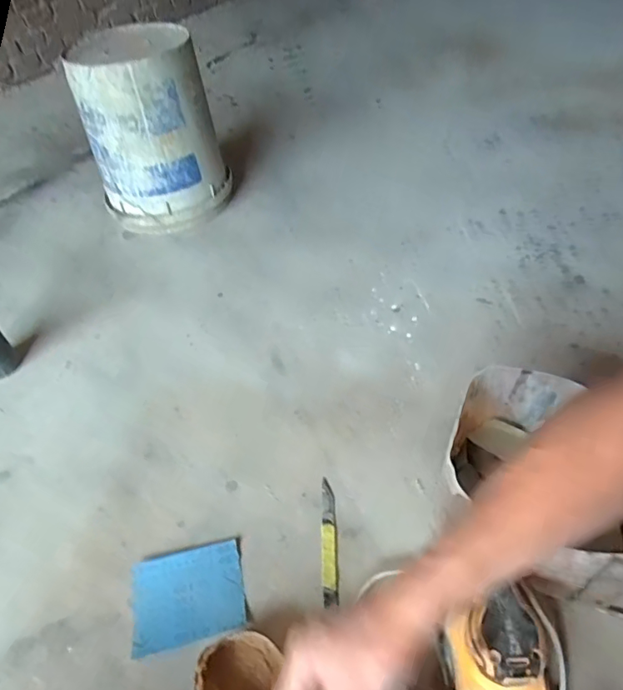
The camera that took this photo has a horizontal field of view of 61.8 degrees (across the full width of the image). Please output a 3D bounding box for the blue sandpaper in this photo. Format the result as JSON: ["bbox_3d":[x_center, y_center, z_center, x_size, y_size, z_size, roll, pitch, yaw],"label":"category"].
[{"bbox_3d":[-0.157,0.317,0.661,0.137,0.008,0.113,-13,46,-8],"label":"blue sandpaper"}]

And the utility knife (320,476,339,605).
[{"bbox_3d":[0.023,0.263,0.707,0.021,0.006,0.172,-3,46,3],"label":"utility knife"}]

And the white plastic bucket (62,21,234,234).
[{"bbox_3d":[-0.367,-0.492,1.221,0.285,0.384,0.262,-15,47,-8],"label":"white plastic bucket"}]

